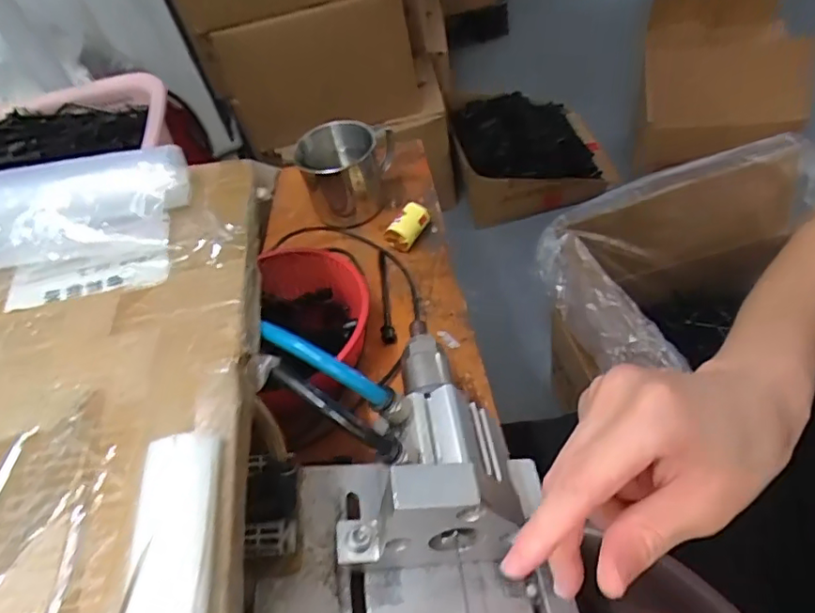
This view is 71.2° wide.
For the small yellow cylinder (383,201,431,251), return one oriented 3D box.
[{"bbox_3d":[0.000,-0.067,0.488,0.025,0.031,0.036,24,59,30],"label":"small yellow cylinder"}]

